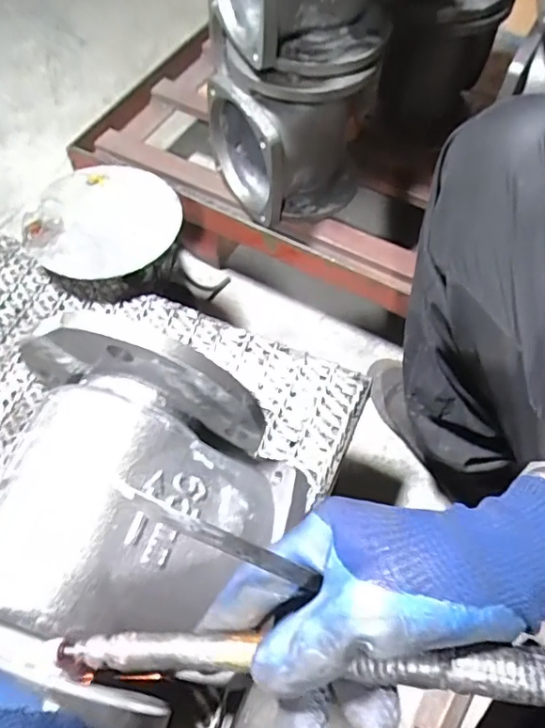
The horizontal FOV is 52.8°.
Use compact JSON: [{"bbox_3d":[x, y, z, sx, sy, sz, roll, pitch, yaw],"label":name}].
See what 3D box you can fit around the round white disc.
[{"bbox_3d":[-0.183,-0.160,0.602,0.156,0.011,0.156,0,59,-1],"label":"round white disc"}]

